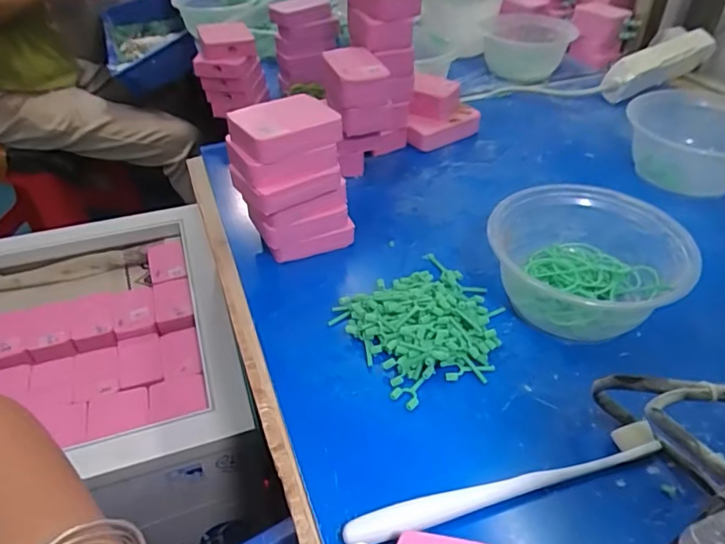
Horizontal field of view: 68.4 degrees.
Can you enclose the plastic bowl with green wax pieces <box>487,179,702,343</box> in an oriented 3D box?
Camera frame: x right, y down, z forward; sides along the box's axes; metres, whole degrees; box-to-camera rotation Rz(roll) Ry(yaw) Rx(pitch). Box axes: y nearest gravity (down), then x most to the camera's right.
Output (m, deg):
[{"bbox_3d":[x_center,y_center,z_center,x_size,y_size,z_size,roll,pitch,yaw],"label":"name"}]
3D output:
[{"bbox_3d":[0.162,-0.005,0.390,0.134,0.059,0.123,-1,40,1],"label":"plastic bowl with green wax pieces"}]

